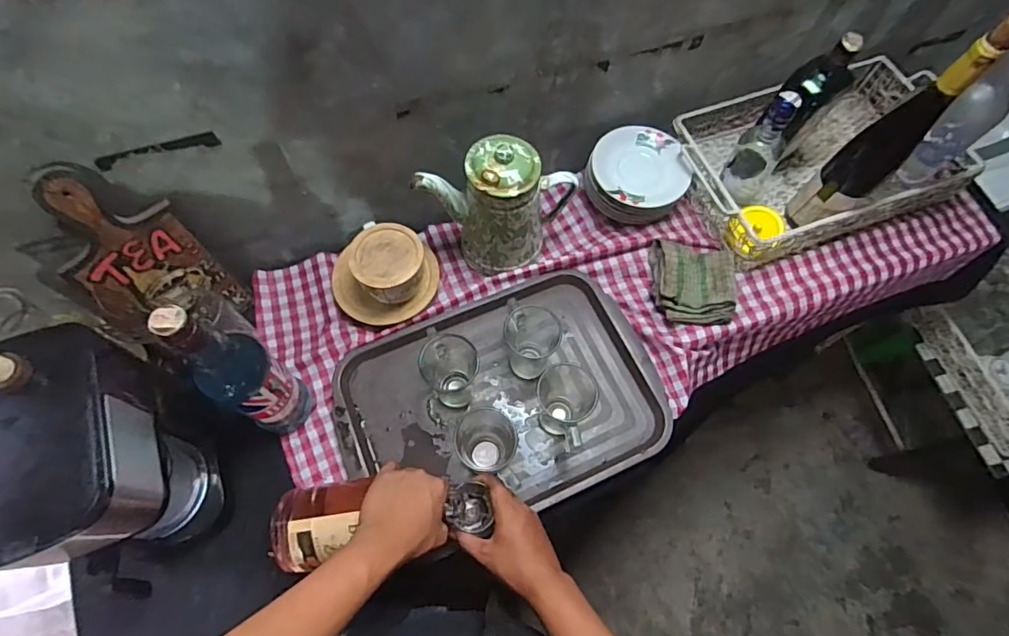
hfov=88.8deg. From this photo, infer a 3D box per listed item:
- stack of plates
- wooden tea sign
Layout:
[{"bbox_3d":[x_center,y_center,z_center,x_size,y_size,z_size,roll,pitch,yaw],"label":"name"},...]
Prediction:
[{"bbox_3d":[0.202,-0.219,0.808,0.146,0.070,0.150,-4,66,-4],"label":"stack of plates"},{"bbox_3d":[-0.454,-0.065,0.641,0.142,0.272,0.016,-41,55,-20],"label":"wooden tea sign"}]

